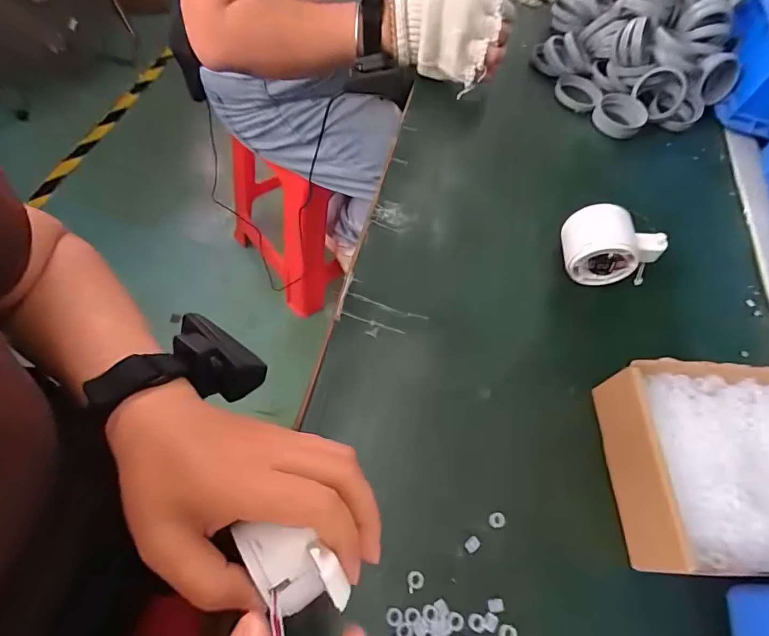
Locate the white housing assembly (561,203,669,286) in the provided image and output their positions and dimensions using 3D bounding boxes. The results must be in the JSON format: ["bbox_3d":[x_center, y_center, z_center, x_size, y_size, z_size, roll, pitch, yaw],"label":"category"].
[{"bbox_3d":[0.206,-0.065,0.386,0.083,0.059,0.047,9,61,-5],"label":"white housing assembly"}]

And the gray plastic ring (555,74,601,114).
[{"bbox_3d":[0.249,-0.292,0.549,0.057,0.012,0.068,21,61,1],"label":"gray plastic ring"}]

